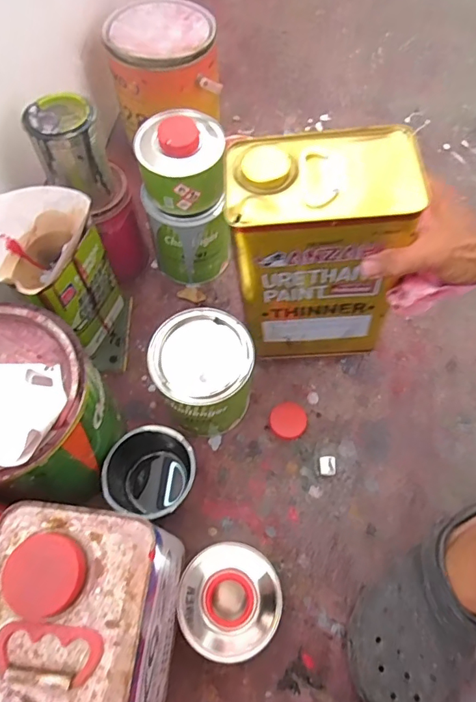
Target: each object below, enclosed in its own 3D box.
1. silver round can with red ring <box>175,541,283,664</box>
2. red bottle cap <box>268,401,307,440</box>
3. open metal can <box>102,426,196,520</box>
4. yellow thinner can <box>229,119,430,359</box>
[{"bbox_3d":[-0.010,0.253,0.471,0.091,0.072,0.092,0,66,0],"label":"silver round can with red ring"},{"bbox_3d":[0.063,0.086,0.579,0.045,0.013,0.044,21,68,9],"label":"red bottle cap"},{"bbox_3d":[-0.095,0.135,0.518,0.097,0.085,0.101,0,66,0],"label":"open metal can"},{"bbox_3d":[0.076,-0.099,0.502,0.163,0.234,0.119,0,66,0],"label":"yellow thinner can"}]

